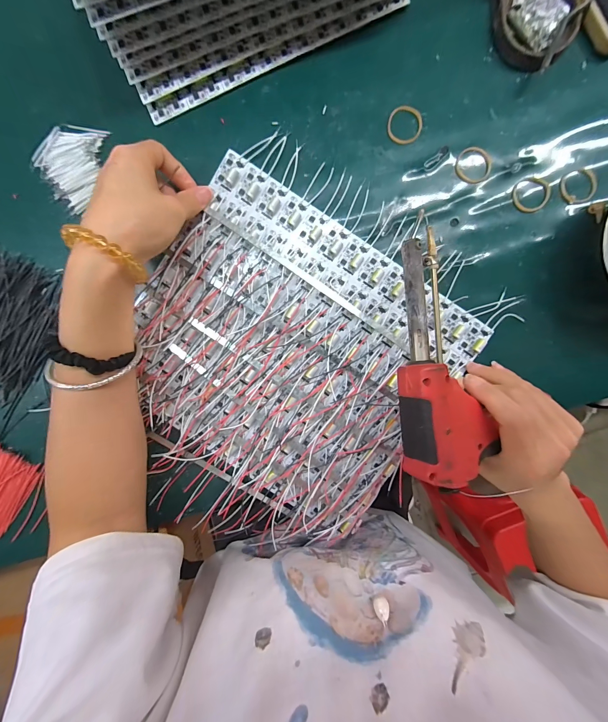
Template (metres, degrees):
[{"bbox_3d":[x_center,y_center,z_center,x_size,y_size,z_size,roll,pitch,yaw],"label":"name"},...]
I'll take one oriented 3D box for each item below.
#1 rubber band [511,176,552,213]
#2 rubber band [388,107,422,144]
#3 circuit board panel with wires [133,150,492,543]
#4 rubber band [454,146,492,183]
[{"bbox_3d":[0.205,-0.149,0.257,0.034,0.004,0.029,0,95,2],"label":"rubber band"},{"bbox_3d":[0.091,-0.211,0.256,0.030,0.004,0.031,0,95,2],"label":"rubber band"},{"bbox_3d":[-0.018,0.000,0.265,0.281,0.022,0.265,36,95,-2],"label":"circuit board panel with wires"},{"bbox_3d":[0.151,-0.174,0.256,0.032,0.005,0.030,0,95,2],"label":"rubber band"}]

